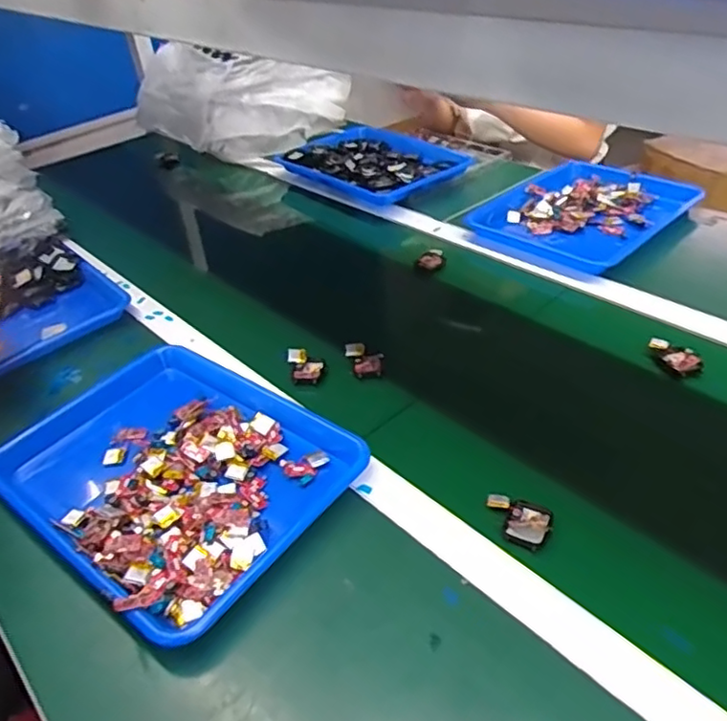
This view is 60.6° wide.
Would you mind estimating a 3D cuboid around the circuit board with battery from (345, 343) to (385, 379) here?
[{"bbox_3d":[0.002,0.000,0.749,0.044,0.019,0.056,-6,38,0],"label":"circuit board with battery"}]

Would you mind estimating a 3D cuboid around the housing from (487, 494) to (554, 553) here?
[{"bbox_3d":[0.137,0.143,0.556,0.058,0.009,0.046,16,43,26],"label":"housing"}]

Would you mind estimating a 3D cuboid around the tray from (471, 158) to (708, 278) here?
[{"bbox_3d":[0.343,-0.241,0.993,0.297,0.039,0.264,-31,44,-28],"label":"tray"}]

